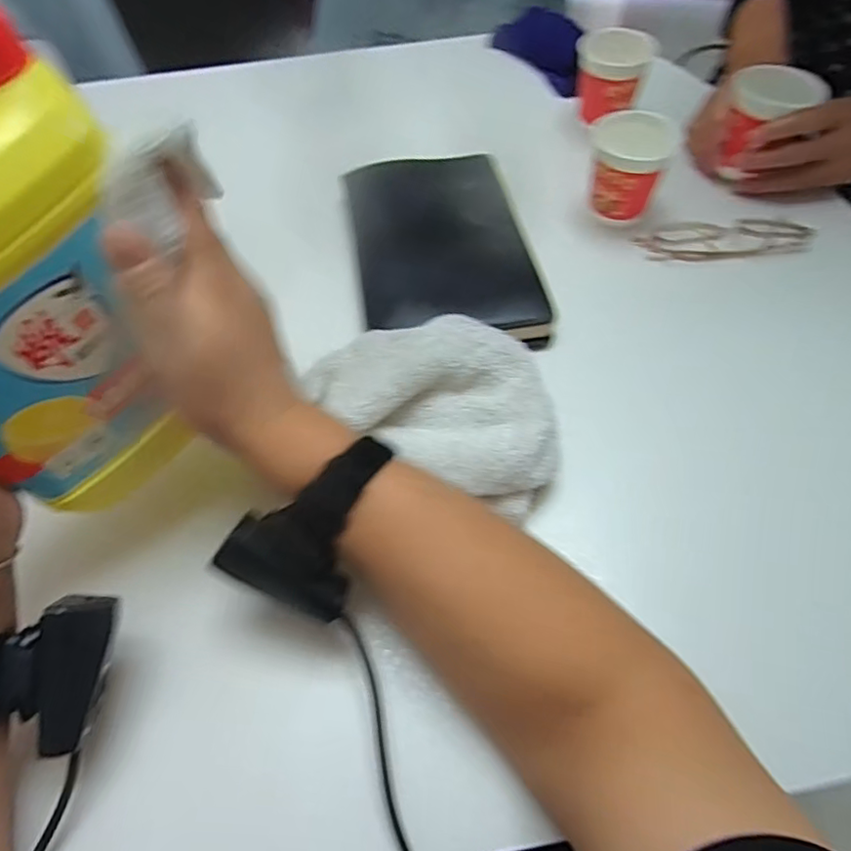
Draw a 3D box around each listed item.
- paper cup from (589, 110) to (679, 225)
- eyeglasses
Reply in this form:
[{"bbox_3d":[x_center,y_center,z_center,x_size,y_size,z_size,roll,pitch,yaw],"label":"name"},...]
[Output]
[{"bbox_3d":[0.171,-0.218,0.492,0.065,0.068,0.062,-1,58,2],"label":"paper cup"},{"bbox_3d":[0.256,-0.162,0.493,0.134,0.028,0.032,-1,58,2],"label":"eyeglasses"}]

